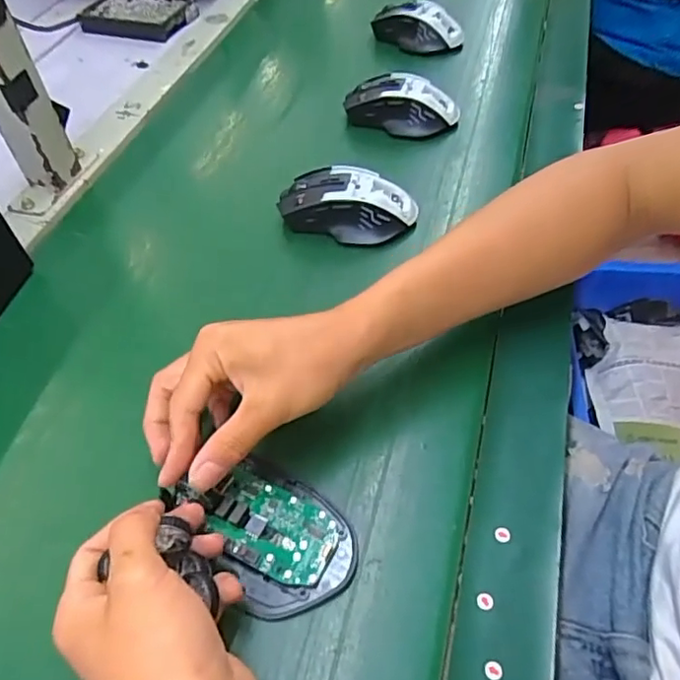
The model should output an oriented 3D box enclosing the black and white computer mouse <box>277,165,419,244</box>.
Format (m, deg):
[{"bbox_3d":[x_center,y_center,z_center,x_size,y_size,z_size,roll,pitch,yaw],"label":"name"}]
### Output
[{"bbox_3d":[0.006,-0.115,0.504,0.112,0.038,0.060,8,52,11],"label":"black and white computer mouse"}]

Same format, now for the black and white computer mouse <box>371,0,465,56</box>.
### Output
[{"bbox_3d":[0.091,-0.383,0.713,0.115,0.038,0.051,23,56,21],"label":"black and white computer mouse"}]

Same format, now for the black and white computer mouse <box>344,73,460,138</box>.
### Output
[{"bbox_3d":[0.063,-0.240,0.601,0.114,0.038,0.061,13,52,14],"label":"black and white computer mouse"}]

